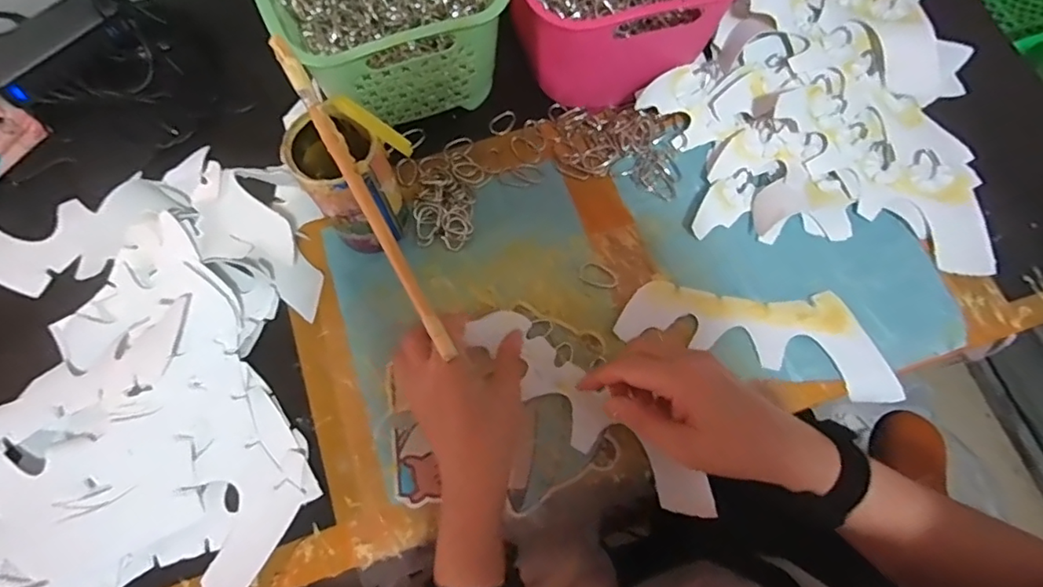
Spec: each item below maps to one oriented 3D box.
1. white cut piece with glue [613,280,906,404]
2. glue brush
[{"bbox_3d":[0.198,0.026,0.463,0.225,0.009,0.077,15,73,3],"label":"white cut piece with glue"},{"bbox_3d":[-0.110,-0.075,0.368,0.012,0.007,0.261,-29,74,-9],"label":"glue brush"}]

